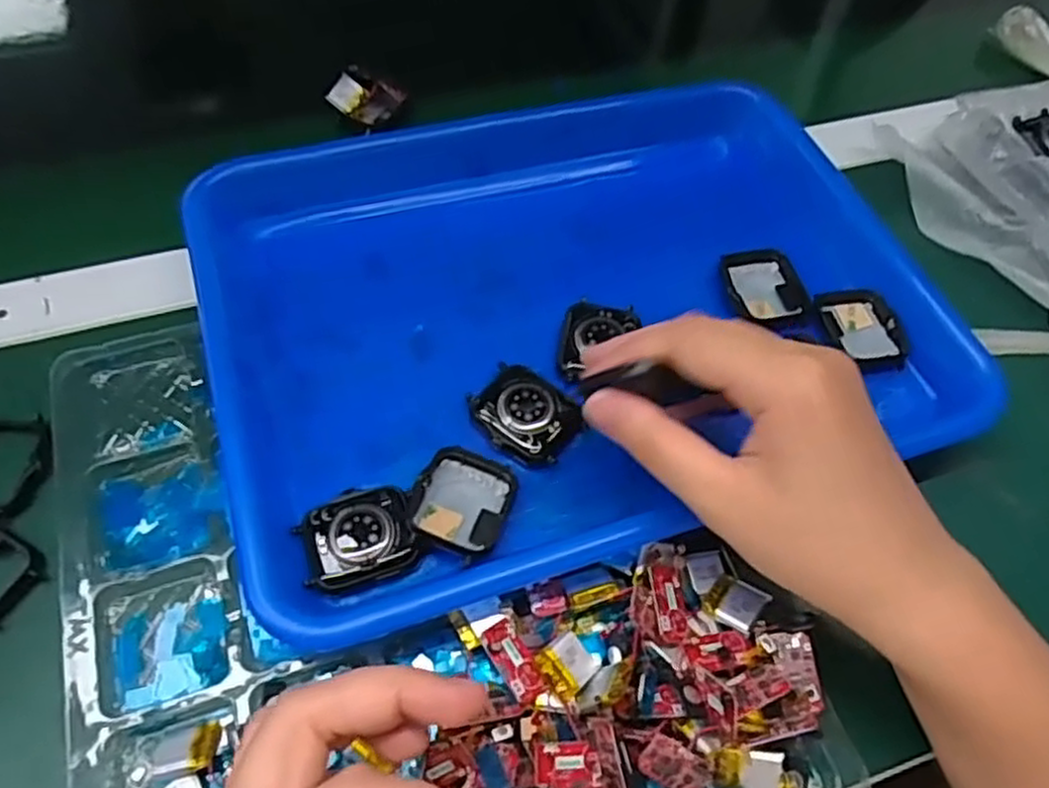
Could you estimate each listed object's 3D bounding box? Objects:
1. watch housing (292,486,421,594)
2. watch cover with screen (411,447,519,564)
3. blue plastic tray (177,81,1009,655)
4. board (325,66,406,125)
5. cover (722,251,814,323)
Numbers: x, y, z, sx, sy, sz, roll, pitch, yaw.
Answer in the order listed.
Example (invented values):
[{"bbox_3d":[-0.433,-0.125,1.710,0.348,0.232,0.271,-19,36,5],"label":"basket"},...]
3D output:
[{"bbox_3d":[-0.063,0.054,0.283,0.042,0.009,0.034,-14,60,-12],"label":"watch housing"},{"bbox_3d":[-0.024,0.041,0.293,0.035,0.010,0.042,18,58,8],"label":"watch cover with screen"},{"bbox_3d":[0.021,-0.052,0.348,0.324,0.042,0.256,-16,60,-13],"label":"blue plastic tray"},{"bbox_3d":[-0.094,-0.176,0.439,0.037,0.006,0.031,31,86,-21],"label":"board"},{"bbox_3d":[0.117,-0.054,0.365,0.039,0.011,0.037,-7,58,-8],"label":"cover"}]

